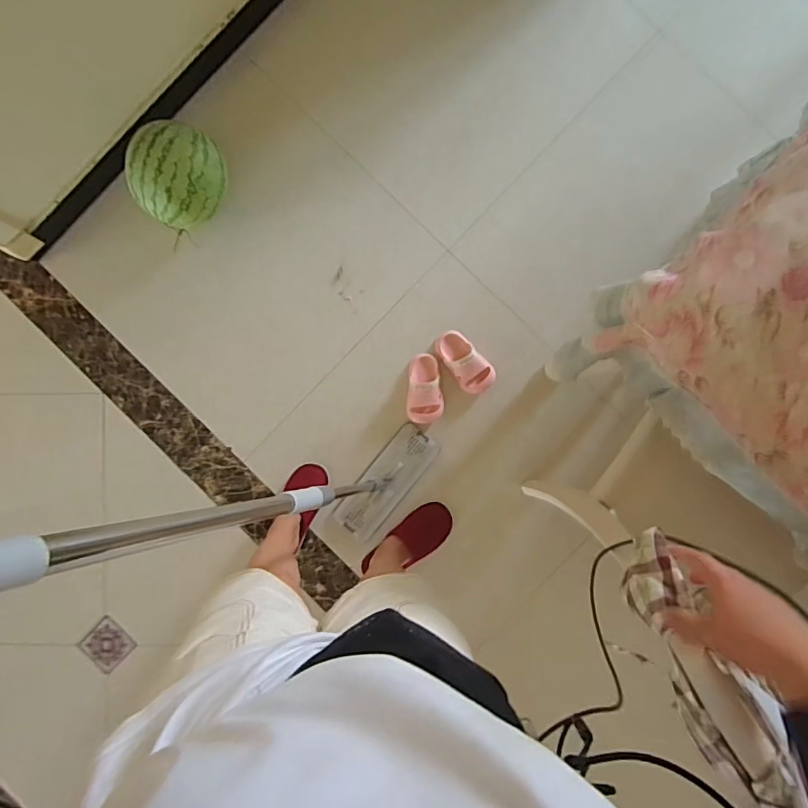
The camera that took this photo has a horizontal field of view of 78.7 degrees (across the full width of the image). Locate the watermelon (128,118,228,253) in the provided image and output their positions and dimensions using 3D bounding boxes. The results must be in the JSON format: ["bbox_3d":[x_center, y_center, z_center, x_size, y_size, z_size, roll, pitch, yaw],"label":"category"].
[{"bbox_3d":[-0.550,-0.556,1.213,0.220,0.183,0.219,0,90,1],"label":"watermelon"}]

